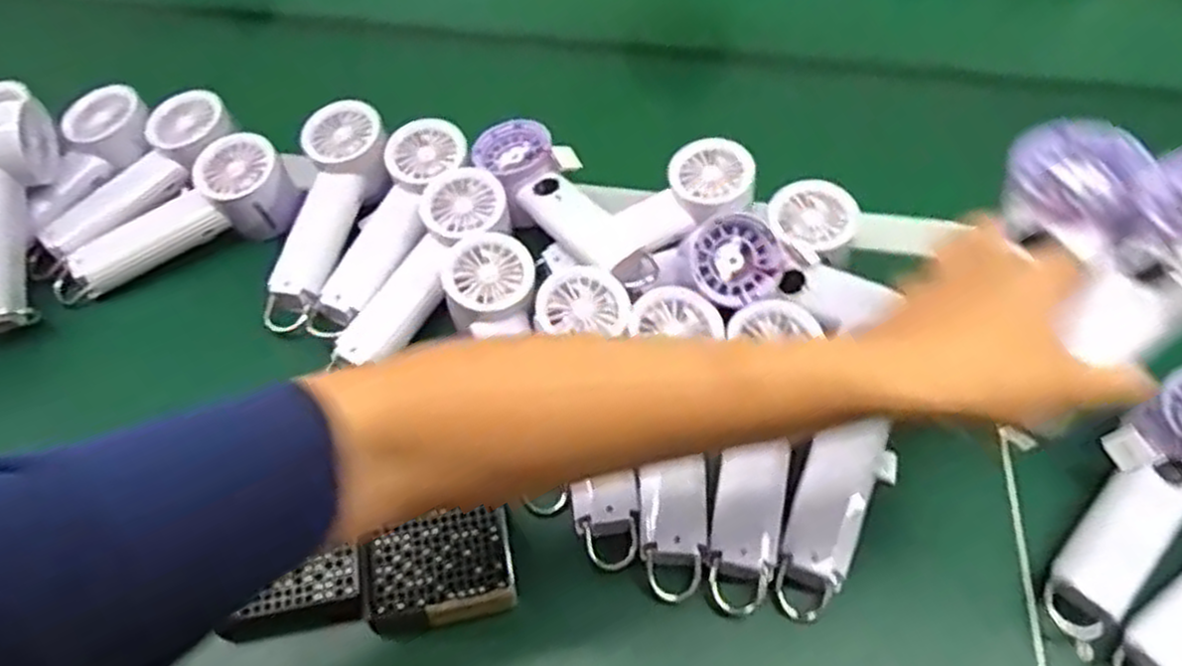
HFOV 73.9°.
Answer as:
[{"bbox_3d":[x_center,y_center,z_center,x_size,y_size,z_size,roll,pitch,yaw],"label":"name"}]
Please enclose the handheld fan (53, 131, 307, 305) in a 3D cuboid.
[{"bbox_3d":[-0.328,-0.086,0.617,0.194,0.056,0.064,-34,61,-21],"label":"handheld fan"}]

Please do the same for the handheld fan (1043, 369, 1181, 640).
[{"bbox_3d":[0.348,0.100,0.486,0.066,0.034,0.200,37,78,24],"label":"handheld fan"}]

